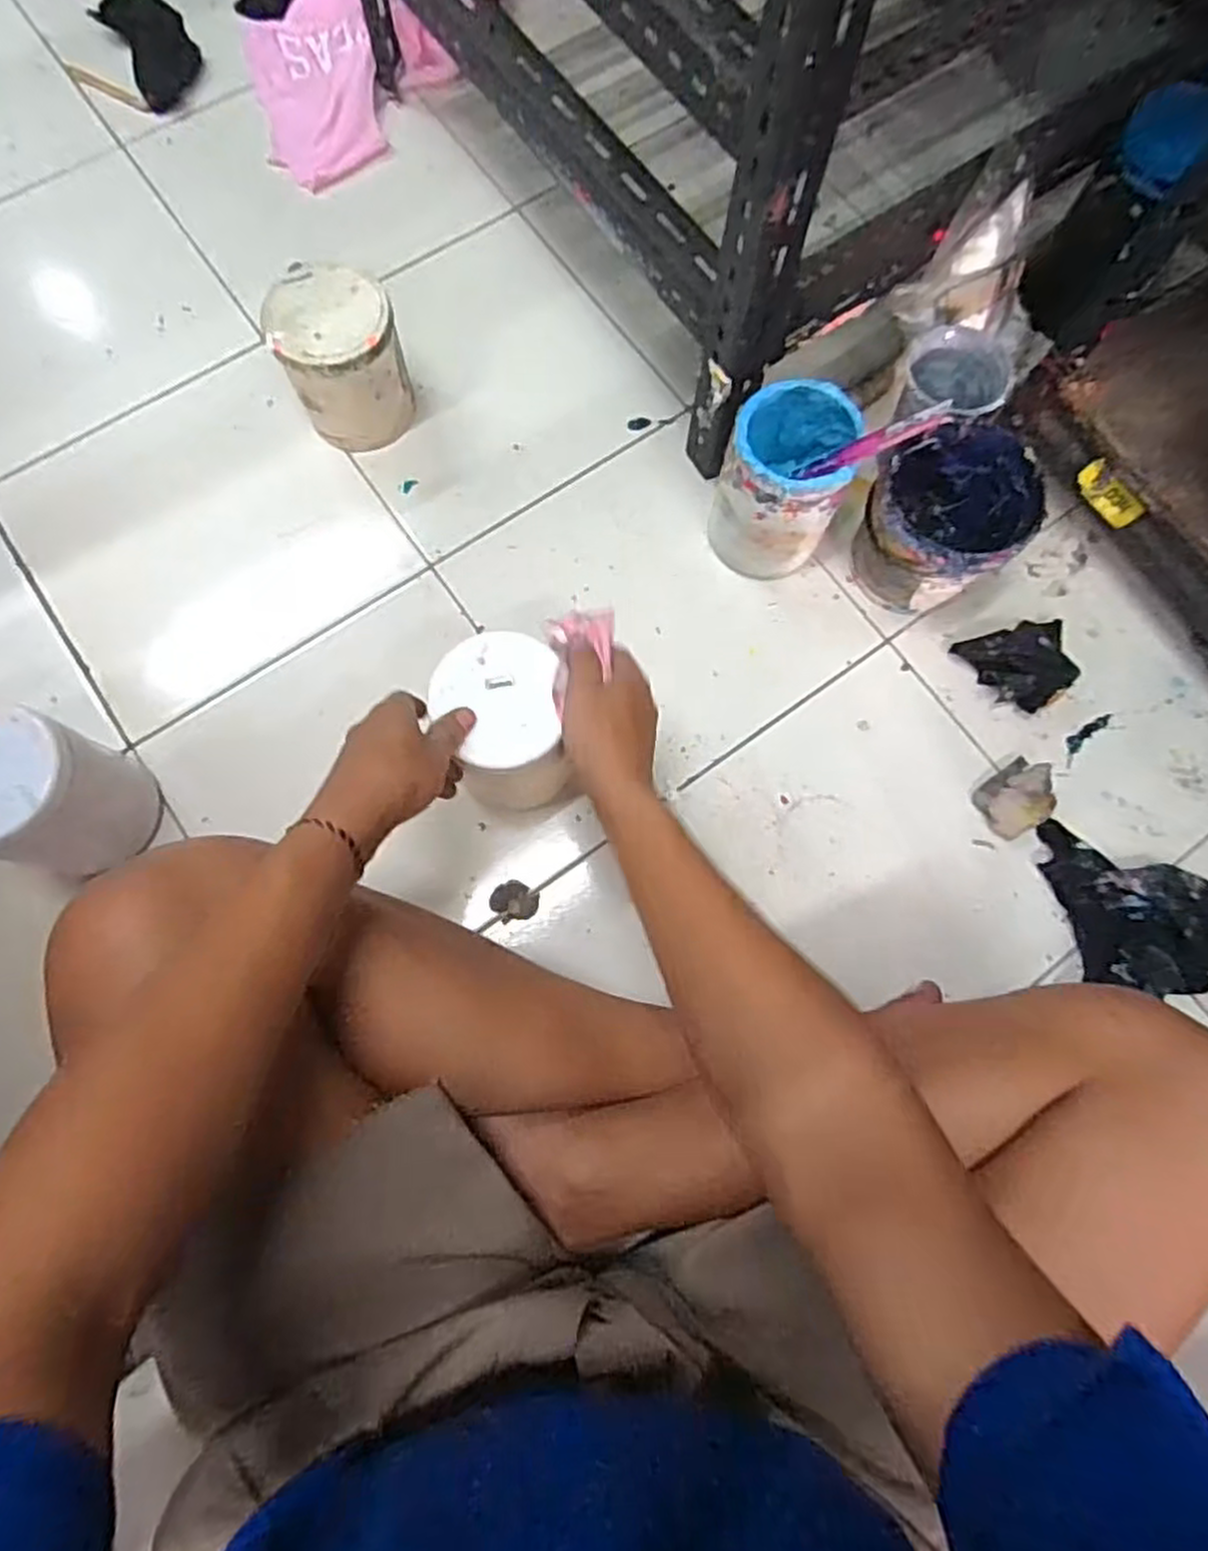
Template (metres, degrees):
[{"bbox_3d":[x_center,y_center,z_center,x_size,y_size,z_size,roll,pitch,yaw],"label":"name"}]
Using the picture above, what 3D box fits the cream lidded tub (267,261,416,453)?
[{"bbox_3d":[-0.229,-0.364,0.688,0.097,0.121,0.105,0,76,-2],"label":"cream lidded tub"}]

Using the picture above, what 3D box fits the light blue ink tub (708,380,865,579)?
[{"bbox_3d":[0.150,-0.246,0.655,0.096,0.139,0.105,0,76,-2],"label":"light blue ink tub"}]

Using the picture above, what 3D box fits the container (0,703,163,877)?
[{"bbox_3d":[-0.397,0.017,0.563,0.102,0.152,0.094,0,76,-2],"label":"container"}]

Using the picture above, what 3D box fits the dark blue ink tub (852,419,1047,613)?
[{"bbox_3d":[0.285,-0.214,0.660,0.122,0.114,0.133,43,79,8],"label":"dark blue ink tub"}]

